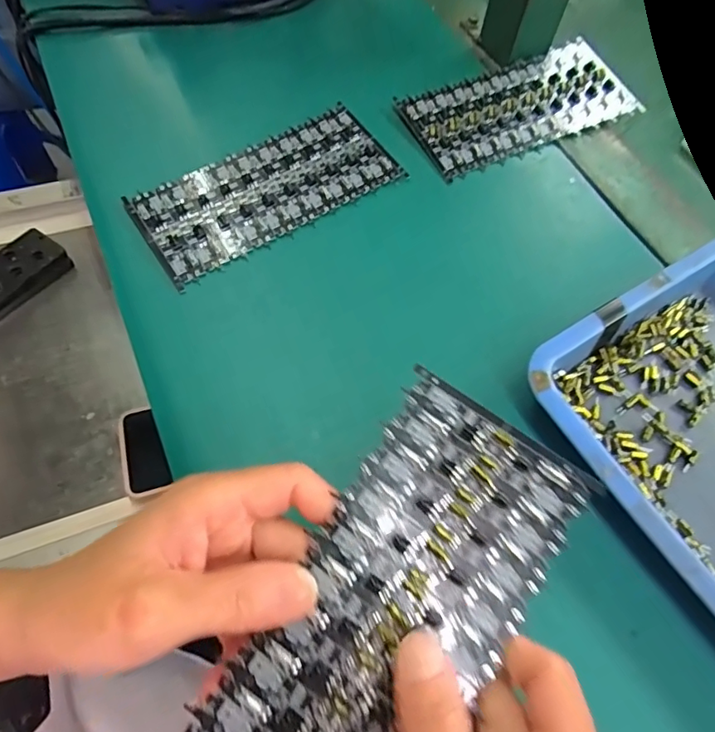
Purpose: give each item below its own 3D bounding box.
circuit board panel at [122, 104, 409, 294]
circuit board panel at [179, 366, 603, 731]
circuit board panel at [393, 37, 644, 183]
[{"bbox_3d":[-0.056,-0.114,0.327,0.163,0.005,0.073,-30,68,-15],"label":"circuit board panel"},{"bbox_3d":[0.011,0.086,0.171,0.072,0.010,0.161,33,73,14],"label":"circuit board panel"},{"bbox_3d":[0.117,-0.186,0.367,0.163,0.009,0.076,-22,65,-16],"label":"circuit board panel"}]

